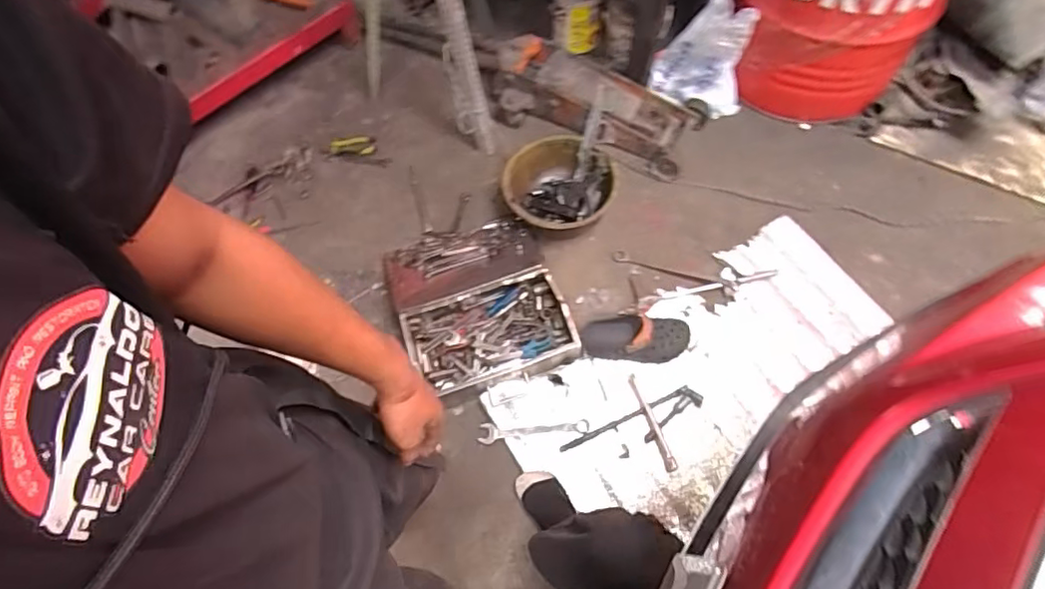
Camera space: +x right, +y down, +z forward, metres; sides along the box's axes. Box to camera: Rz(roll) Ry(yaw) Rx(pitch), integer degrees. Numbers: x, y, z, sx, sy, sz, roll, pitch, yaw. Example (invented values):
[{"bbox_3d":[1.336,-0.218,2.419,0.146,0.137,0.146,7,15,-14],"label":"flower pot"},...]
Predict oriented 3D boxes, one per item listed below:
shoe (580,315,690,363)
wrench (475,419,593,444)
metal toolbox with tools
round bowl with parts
[{"bbox_3d":[0.283,0.108,1.466,0.266,0.081,0.111,3,64,4],"label":"shoe"},{"bbox_3d":[0.027,0.324,1.406,0.267,0.009,0.046,-6,63,1],"label":"wrench"},{"bbox_3d":[-0.124,0.014,1.524,0.423,0.101,0.478,-17,63,-5],"label":"metal toolbox with tools"},{"bbox_3d":[0.104,-0.303,1.668,0.303,0.120,0.316,-2,63,3],"label":"round bowl with parts"}]

